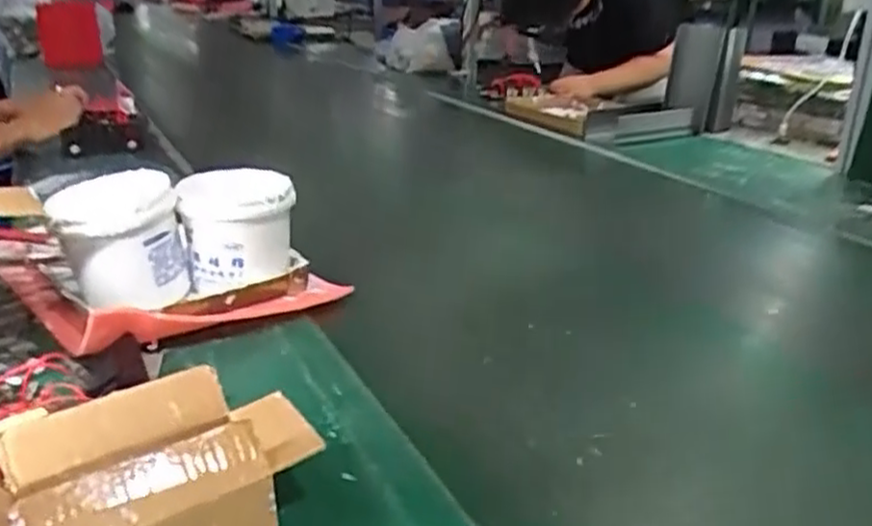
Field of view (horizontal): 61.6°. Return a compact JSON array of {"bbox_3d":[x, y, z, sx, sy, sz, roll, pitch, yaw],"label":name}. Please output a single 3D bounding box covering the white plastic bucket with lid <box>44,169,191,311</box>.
[{"bbox_3d":[-0.325,-0.011,0.762,0.120,0.141,0.105,-8,24,-21],"label":"white plastic bucket with lid"}]

